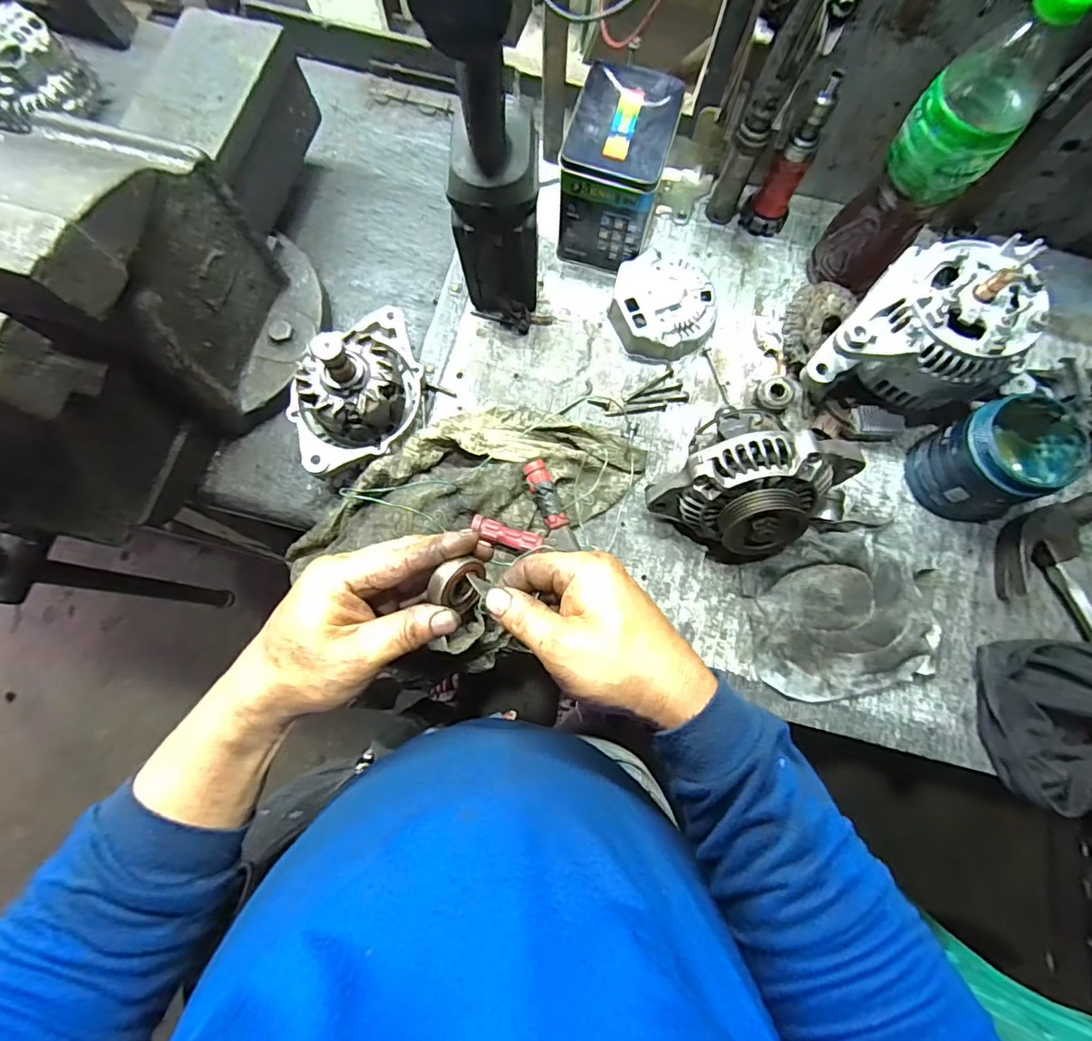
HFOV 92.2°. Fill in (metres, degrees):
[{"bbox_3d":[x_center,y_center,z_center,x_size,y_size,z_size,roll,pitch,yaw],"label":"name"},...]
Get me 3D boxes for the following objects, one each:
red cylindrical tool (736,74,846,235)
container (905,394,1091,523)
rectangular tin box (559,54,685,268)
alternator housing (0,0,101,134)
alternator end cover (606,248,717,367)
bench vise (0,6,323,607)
[{"bbox_3d":[0.250,-0.361,0.536,0.049,0.150,0.039,31,78,5],"label":"red cylindrical tool"},{"bbox_3d":[0.414,-0.054,0.490,0.094,0.096,0.092,-14,78,-5],"label":"container"},{"bbox_3d":[0.072,-0.356,0.542,0.088,0.127,0.130,16,77,2],"label":"rectangular tin box"},{"bbox_3d":[-0.607,-0.521,0.608,0.114,0.065,0.124,43,79,8],"label":"alternator housing"},{"bbox_3d":[0.125,-0.230,0.559,0.112,0.037,0.111,-26,79,-7],"label":"alternator end cover"},{"bbox_3d":[-0.366,-0.216,0.445,0.220,0.247,0.552,7,77,0],"label":"bench vise"}]

